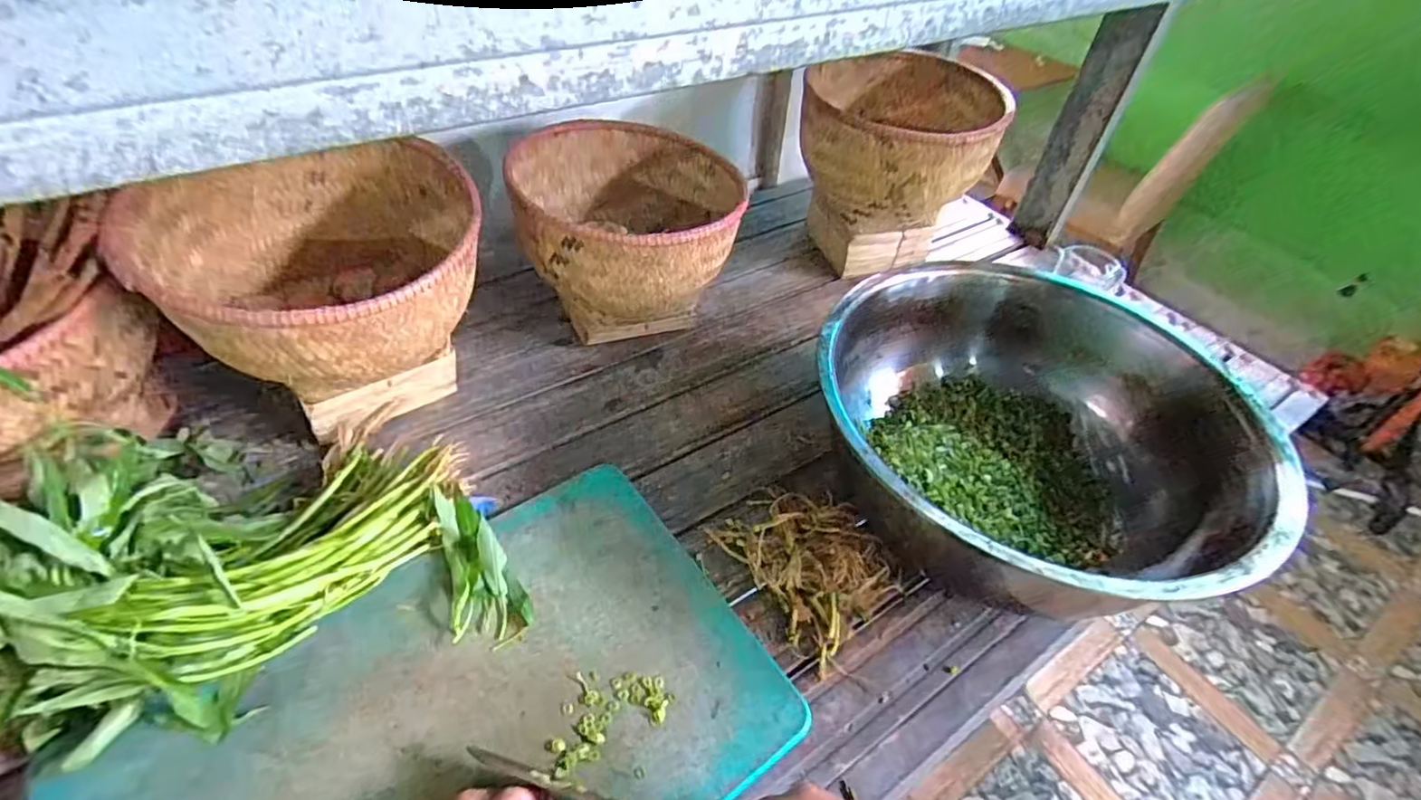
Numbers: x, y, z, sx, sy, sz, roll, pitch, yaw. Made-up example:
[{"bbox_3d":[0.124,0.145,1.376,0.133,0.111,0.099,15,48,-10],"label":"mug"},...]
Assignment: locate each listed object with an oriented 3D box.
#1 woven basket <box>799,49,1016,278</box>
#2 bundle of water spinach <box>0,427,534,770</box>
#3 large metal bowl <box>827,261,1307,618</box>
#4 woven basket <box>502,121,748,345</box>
[{"bbox_3d":[0.236,-0.314,0.832,0.229,0.216,0.245,9,46,4],"label":"woven basket"},{"bbox_3d":[-0.346,0.090,0.481,0.336,0.121,0.256,-12,48,-15],"label":"bundle of water spinach"},{"bbox_3d":[0.280,0.034,0.565,0.364,0.156,0.350,2,46,-2],"label":"large metal bowl"},{"bbox_3d":[-0.094,-0.188,0.746,0.244,0.184,0.267,-7,47,-12],"label":"woven basket"}]

